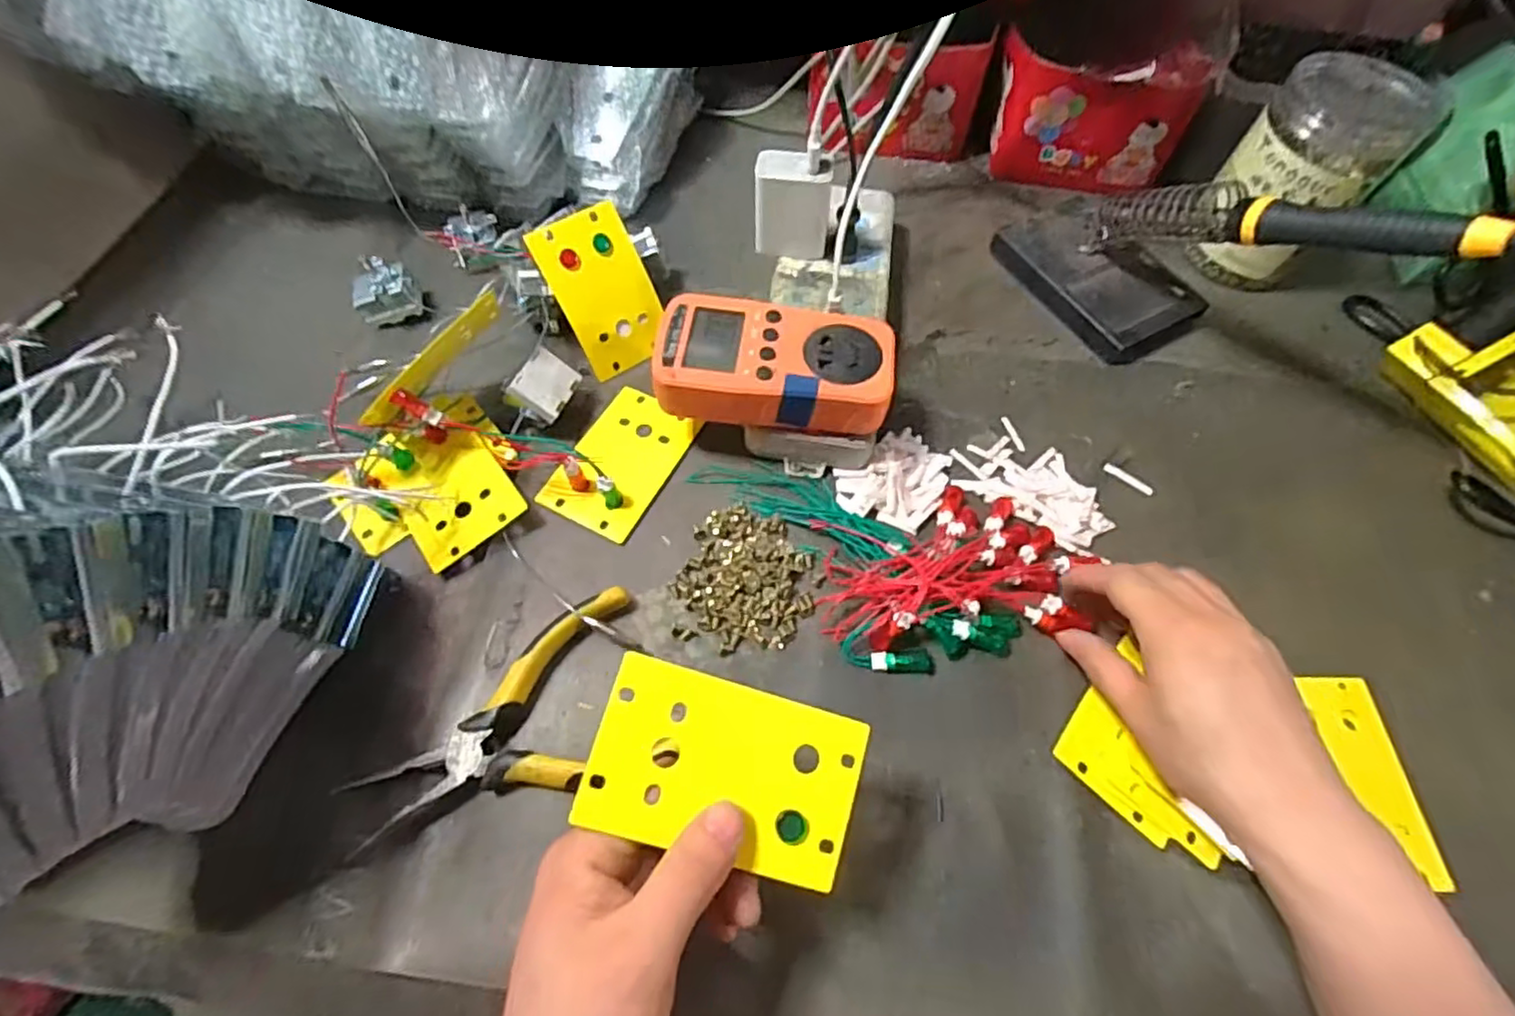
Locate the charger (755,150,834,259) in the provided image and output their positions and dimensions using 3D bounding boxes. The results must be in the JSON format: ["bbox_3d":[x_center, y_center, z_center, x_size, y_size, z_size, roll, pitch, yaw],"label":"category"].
[{"bbox_3d":[0.023,-0.194,0.418,0.048,0.055,0.027,8,61,2],"label":"charger"}]

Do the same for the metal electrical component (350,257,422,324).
[{"bbox_3d":[-0.243,-0.140,0.427,0.039,0.040,0.027,-21,64,-14],"label":"metal electrical component"}]

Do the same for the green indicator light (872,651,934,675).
[{"bbox_3d":[0.075,0.079,0.331,0.033,0.008,0.009,0,61,-3],"label":"green indicator light"}]

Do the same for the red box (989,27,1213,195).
[{"bbox_3d":[0.255,-0.302,0.507,0.133,0.086,0.059,1,61,-2],"label":"red box"}]

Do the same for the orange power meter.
[{"bbox_3d":[0.009,-0.080,0.359,0.125,0.030,0.066,7,61,1],"label":"orange power meter"}]

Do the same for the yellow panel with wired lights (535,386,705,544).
[{"bbox_3d":[-0.079,-0.033,0.377,0.058,0.023,0.093,26,63,11],"label":"yellow panel with wired lights"}]

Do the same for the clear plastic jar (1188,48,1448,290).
[{"bbox_3d":[0.370,-0.224,0.451,0.088,0.127,0.079,28,63,12],"label":"clear plastic jar"}]

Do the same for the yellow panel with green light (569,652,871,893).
[{"bbox_3d":[-0.010,0.094,0.233,0.096,0.004,0.058,19,75,-7],"label":"yellow panel with green light"}]

